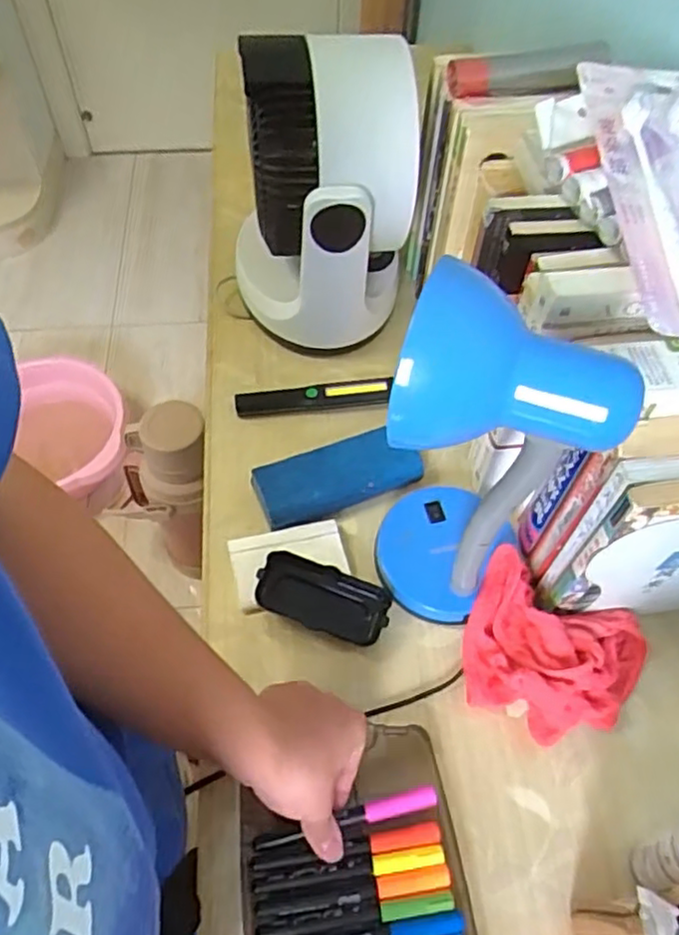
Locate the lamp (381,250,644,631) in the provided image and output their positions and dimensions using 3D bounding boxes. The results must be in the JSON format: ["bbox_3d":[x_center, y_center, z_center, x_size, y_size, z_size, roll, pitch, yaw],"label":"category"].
[{"bbox_3d":[0.095,0.003,0.472,0.125,0.295,0.108,10,57,5],"label":"lamp"}]

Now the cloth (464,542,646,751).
[{"bbox_3d":[0.168,0.147,0.526,0.137,0.052,0.120,25,59,14],"label":"cloth"}]

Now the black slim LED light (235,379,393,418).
[{"bbox_3d":[-0.027,-0.072,0.692,0.160,0.023,0.026,-3,56,-4],"label":"black slim LED light"}]

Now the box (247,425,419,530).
[{"bbox_3d":[-0.001,0.009,0.629,0.154,0.029,0.060,-18,59,-13],"label":"box"}]

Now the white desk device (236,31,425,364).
[{"bbox_3d":[-0.017,-0.261,0.676,0.185,0.253,0.165,-1,56,-3],"label":"white desk device"}]

